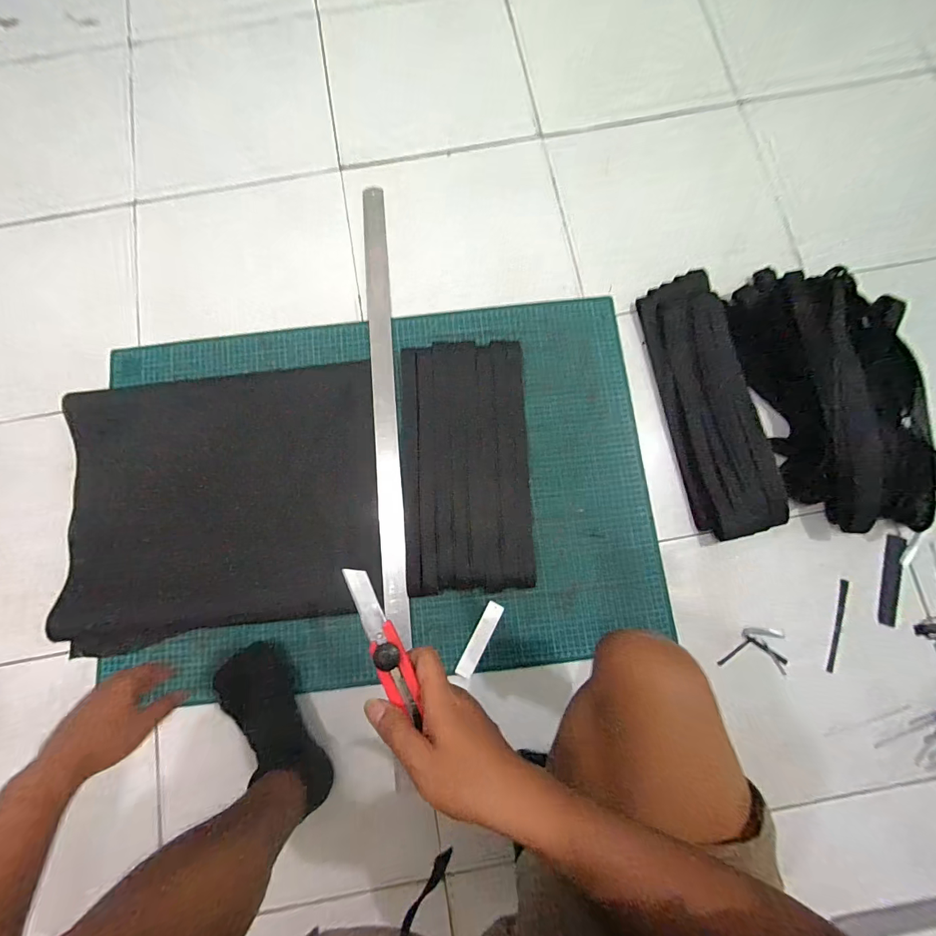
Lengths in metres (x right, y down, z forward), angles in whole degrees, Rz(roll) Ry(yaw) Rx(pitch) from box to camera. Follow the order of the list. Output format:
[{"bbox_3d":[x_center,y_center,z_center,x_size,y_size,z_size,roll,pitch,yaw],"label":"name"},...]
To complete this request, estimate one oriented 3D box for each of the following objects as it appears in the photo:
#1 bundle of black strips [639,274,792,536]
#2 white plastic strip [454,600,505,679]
[{"bbox_3d":[0.394,-0.118,0.649,0.136,0.059,0.452,-8,80,0],"label":"bundle of black strips"},{"bbox_3d":[0.018,0.262,0.612,0.025,0.006,0.116,28,82,6],"label":"white plastic strip"}]

